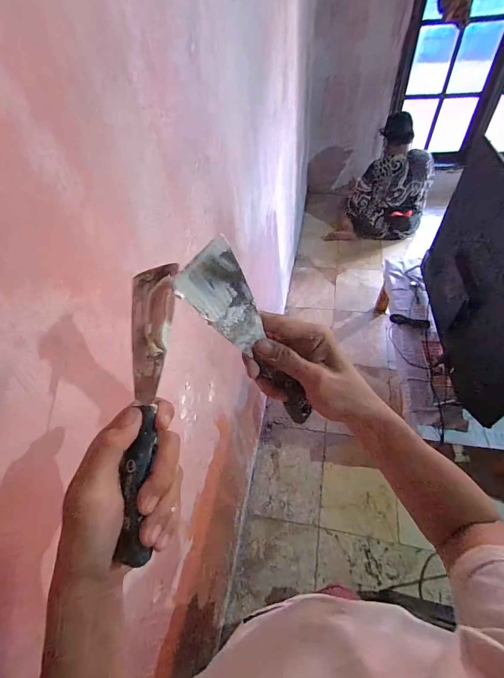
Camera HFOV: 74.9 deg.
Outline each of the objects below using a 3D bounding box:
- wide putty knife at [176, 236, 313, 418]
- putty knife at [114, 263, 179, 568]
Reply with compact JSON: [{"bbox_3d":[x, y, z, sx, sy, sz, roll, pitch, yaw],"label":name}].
[{"bbox_3d":[0.008,0.011,0.274,0.015,0.194,0.046,-2,47,35],"label":"wide putty knife"},{"bbox_3d":[-0.075,0.044,0.232,0.038,0.027,0.193,0,78,6],"label":"putty knife"}]

